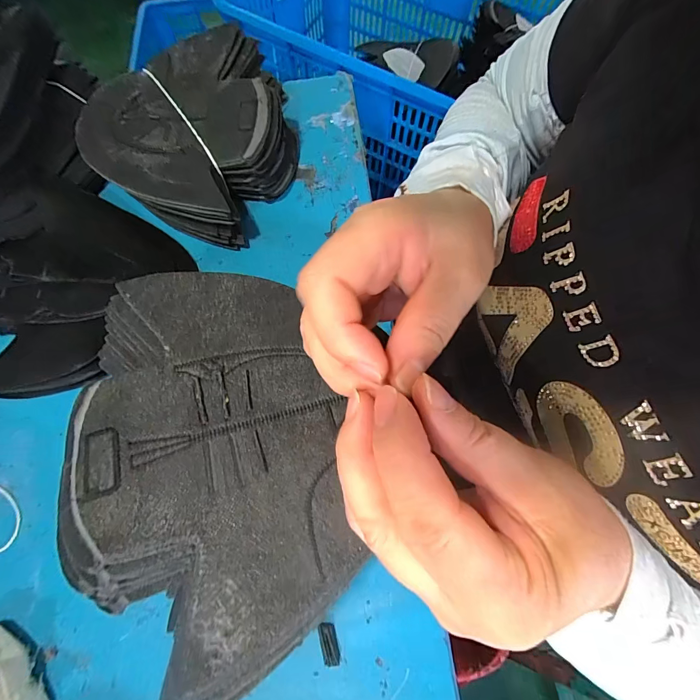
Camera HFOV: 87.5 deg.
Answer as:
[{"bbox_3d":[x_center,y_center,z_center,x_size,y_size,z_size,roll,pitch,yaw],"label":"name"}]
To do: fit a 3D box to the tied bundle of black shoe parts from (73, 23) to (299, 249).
[{"bbox_3d":[-0.148,-0.218,0.365,0.186,0.069,0.206,23,74,9],"label":"tied bundle of black shoe parts"}]

